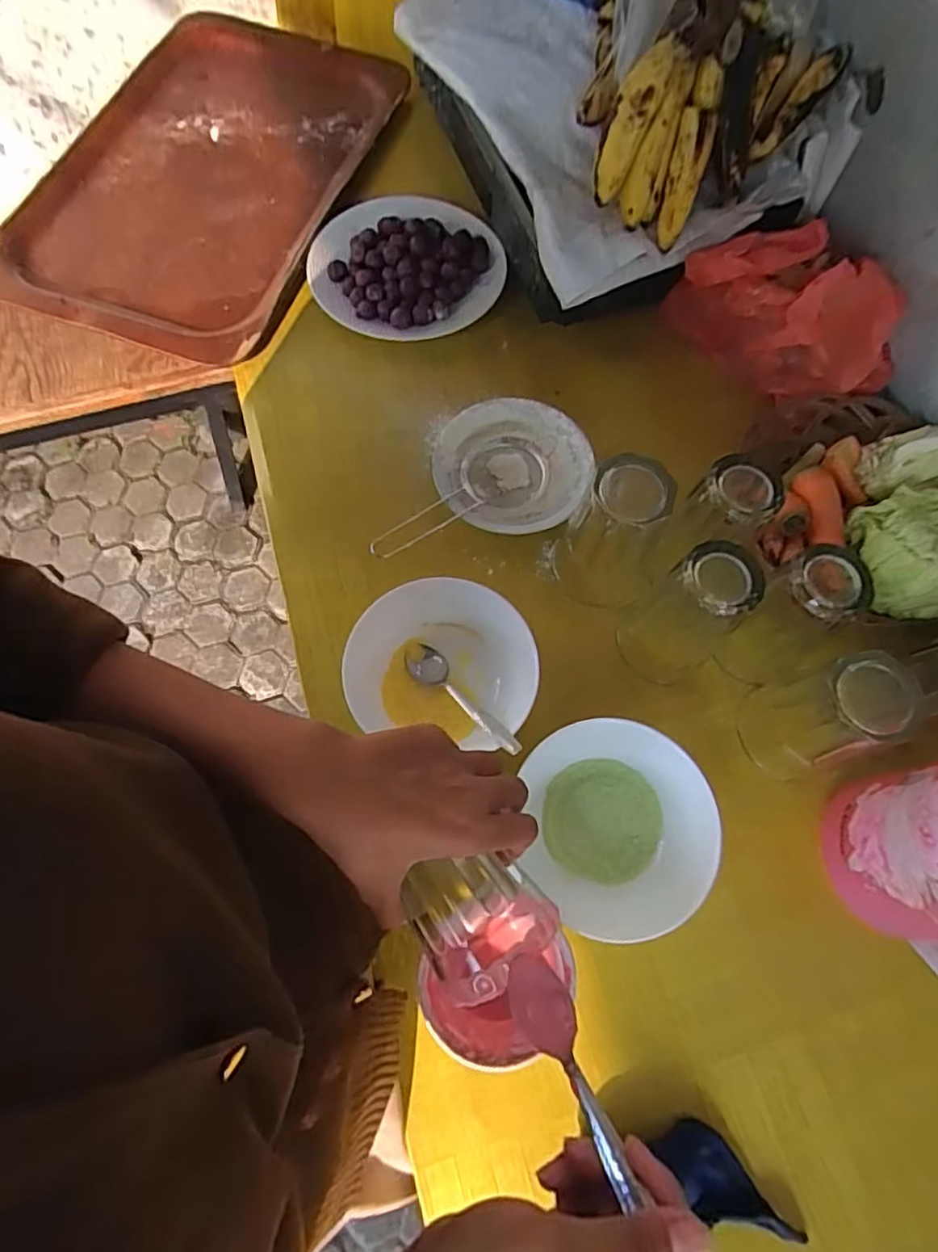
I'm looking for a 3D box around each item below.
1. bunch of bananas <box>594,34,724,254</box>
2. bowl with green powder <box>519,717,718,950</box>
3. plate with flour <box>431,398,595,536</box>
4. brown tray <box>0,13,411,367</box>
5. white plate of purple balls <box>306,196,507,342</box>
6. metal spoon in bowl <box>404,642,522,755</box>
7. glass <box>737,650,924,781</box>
[{"bbox_3d":[0.150,-0.414,0.544,0.109,0.130,0.060,3,32,-35],"label":"bunch of bananas"},{"bbox_3d":[0.105,0.146,0.460,0.121,0.066,0.141,5,70,0],"label":"bowl with green powder"},{"bbox_3d":[0.040,-0.140,0.580,0.138,0.038,0.126,0,70,-1],"label":"plate with flour"},{"bbox_3d":[-0.295,-0.515,0.713,0.324,0.036,0.491,17,70,5],"label":"brown tray"},{"bbox_3d":[-0.066,-0.374,0.659,0.195,0.041,0.175,14,70,4],"label":"white plate of purple balls"},{"bbox_3d":[-0.008,0.055,0.491,0.030,0.020,0.133,-37,50,-14],"label":"metal spoon in bowl"},{"bbox_3d":[0.259,0.065,0.468,0.068,0.117,0.068,0,70,-1],"label":"glass"}]

